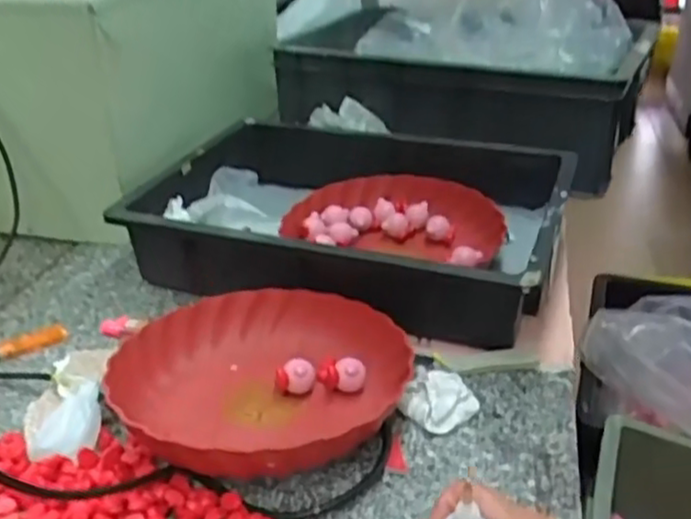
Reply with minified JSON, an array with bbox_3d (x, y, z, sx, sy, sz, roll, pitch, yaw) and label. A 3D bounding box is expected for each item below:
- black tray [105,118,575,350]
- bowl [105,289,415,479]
[{"bbox_3d":[0.011,-0.056,0.841,0.453,0.107,0.352,12,32,17],"label":"black tray"},{"bbox_3d":[-0.072,0.097,0.601,0.239,0.054,0.234,1,30,-1],"label":"bowl"}]

